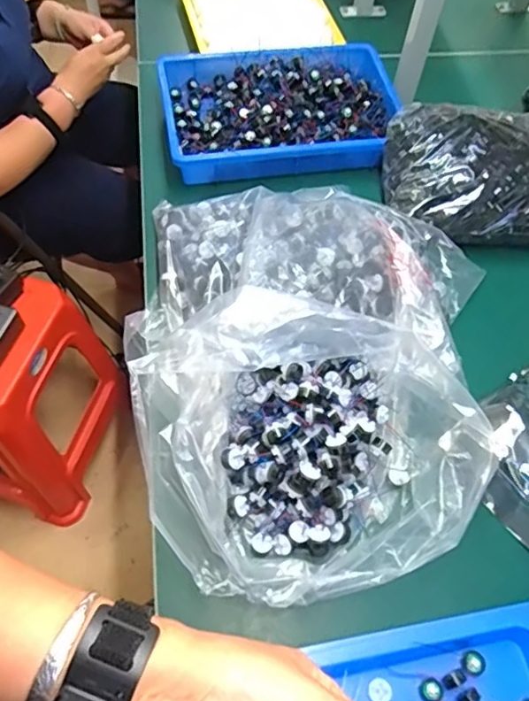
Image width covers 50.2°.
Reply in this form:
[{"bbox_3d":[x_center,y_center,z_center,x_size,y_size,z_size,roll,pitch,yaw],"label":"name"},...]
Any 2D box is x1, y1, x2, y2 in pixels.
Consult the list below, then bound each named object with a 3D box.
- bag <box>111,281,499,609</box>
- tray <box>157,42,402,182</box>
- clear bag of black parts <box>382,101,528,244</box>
[{"bbox_3d":[0.070,0.092,0.560,0.371,0.170,0.253,-7,61,-7],"label":"bag"},{"bbox_3d":[0.027,-0.394,0.906,0.376,0.059,0.263,-8,61,-8],"label":"tray"},{"bbox_3d":[0.355,-0.254,0.827,0.350,0.103,0.208,3,60,-2],"label":"clear bag of black parts"}]

